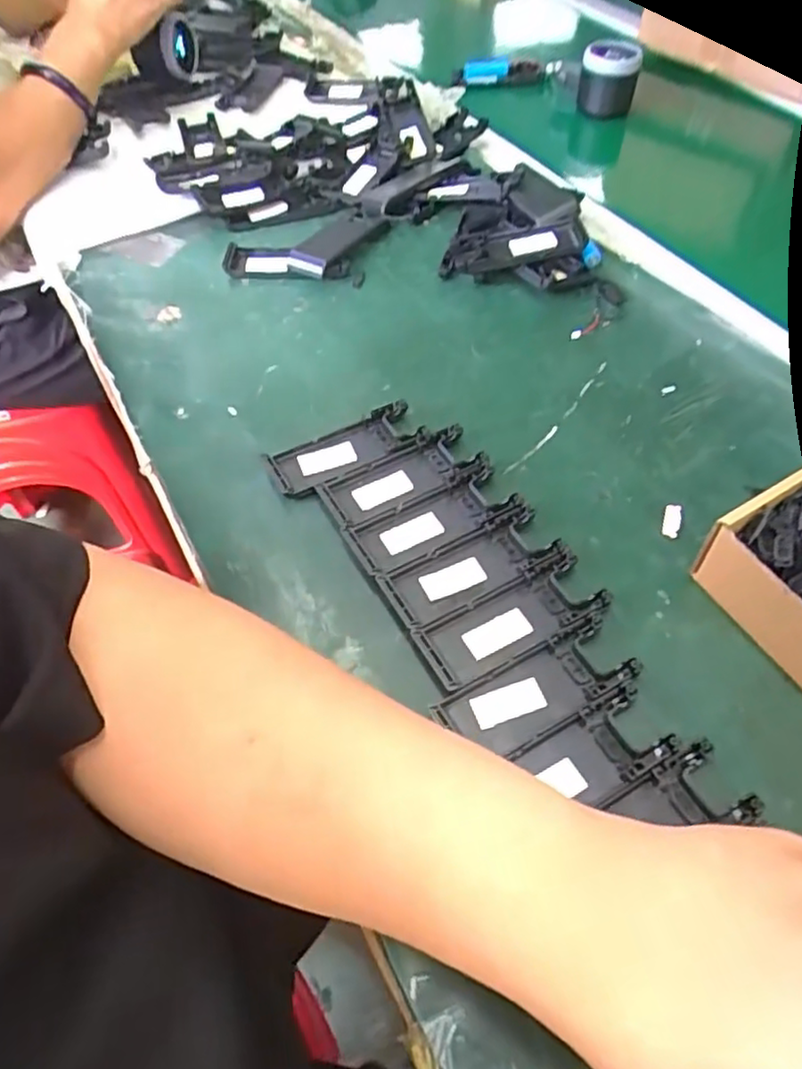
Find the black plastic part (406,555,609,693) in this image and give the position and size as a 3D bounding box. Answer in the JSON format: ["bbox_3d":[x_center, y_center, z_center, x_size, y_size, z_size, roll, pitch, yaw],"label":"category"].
[{"bbox_3d":[0.058,0.045,0.358,0.099,0.008,0.038,-24,57,-14],"label":"black plastic part"}]

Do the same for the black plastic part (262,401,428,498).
[{"bbox_3d":[-0.034,-0.055,0.435,0.098,0.007,0.039,-24,56,-14],"label":"black plastic part"}]

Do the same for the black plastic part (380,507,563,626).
[{"bbox_3d":[0.038,0.018,0.379,0.097,0.008,0.040,-26,57,-15],"label":"black plastic part"}]

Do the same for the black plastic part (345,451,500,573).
[{"bbox_3d":[0.018,-0.009,0.403,0.099,0.010,0.043,-27,57,-16],"label":"black plastic part"}]

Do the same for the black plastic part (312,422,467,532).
[{"bbox_3d":[0.000,-0.037,0.422,0.098,0.008,0.039,-25,57,-15],"label":"black plastic part"}]

